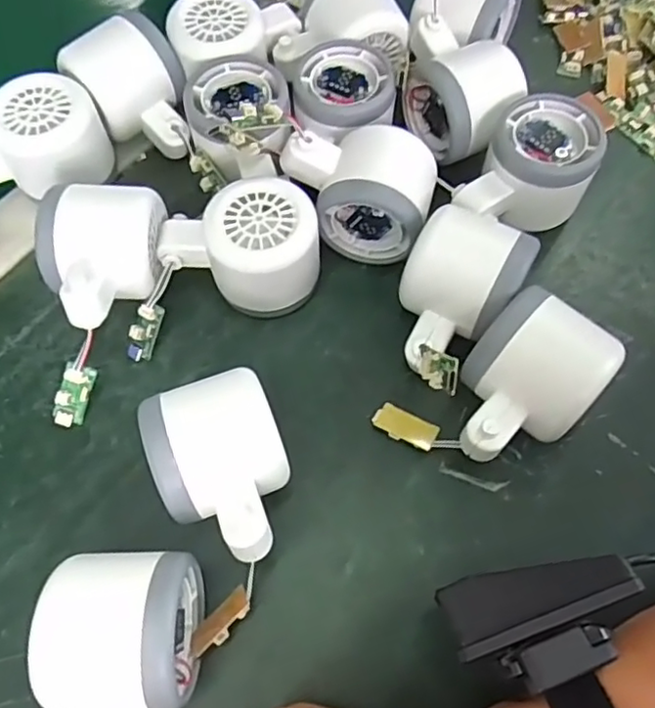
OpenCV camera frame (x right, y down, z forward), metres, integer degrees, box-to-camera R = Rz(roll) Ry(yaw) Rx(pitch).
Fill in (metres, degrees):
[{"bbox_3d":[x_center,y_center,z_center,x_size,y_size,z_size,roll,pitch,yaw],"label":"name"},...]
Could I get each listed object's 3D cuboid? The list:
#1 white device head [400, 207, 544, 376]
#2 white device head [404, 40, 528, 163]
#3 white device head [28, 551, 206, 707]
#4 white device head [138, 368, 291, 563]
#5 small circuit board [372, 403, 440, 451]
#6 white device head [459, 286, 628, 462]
[{"bbox_3d":[0.063,-0.027,0.314,0.055,0.055,0.076,28,68,13],"label":"white device head"},{"bbox_3d":[0.085,-0.147,0.367,0.054,0.052,0.063,-25,67,-11],"label":"white device head"},{"bbox_3d":[-0.082,0.121,0.243,0.055,0.047,0.080,0,68,-2],"label":"white device head"},{"bbox_3d":[-0.044,0.053,0.278,0.054,0.052,0.078,-20,67,-9],"label":"white device head"},{"bbox_3d":[0.039,0.036,0.313,0.032,0.004,0.015,21,65,20],"label":"small circuit board"},{"bbox_3d":[0.091,0.018,0.295,0.057,0.054,0.081,38,71,17],"label":"white device head"}]

